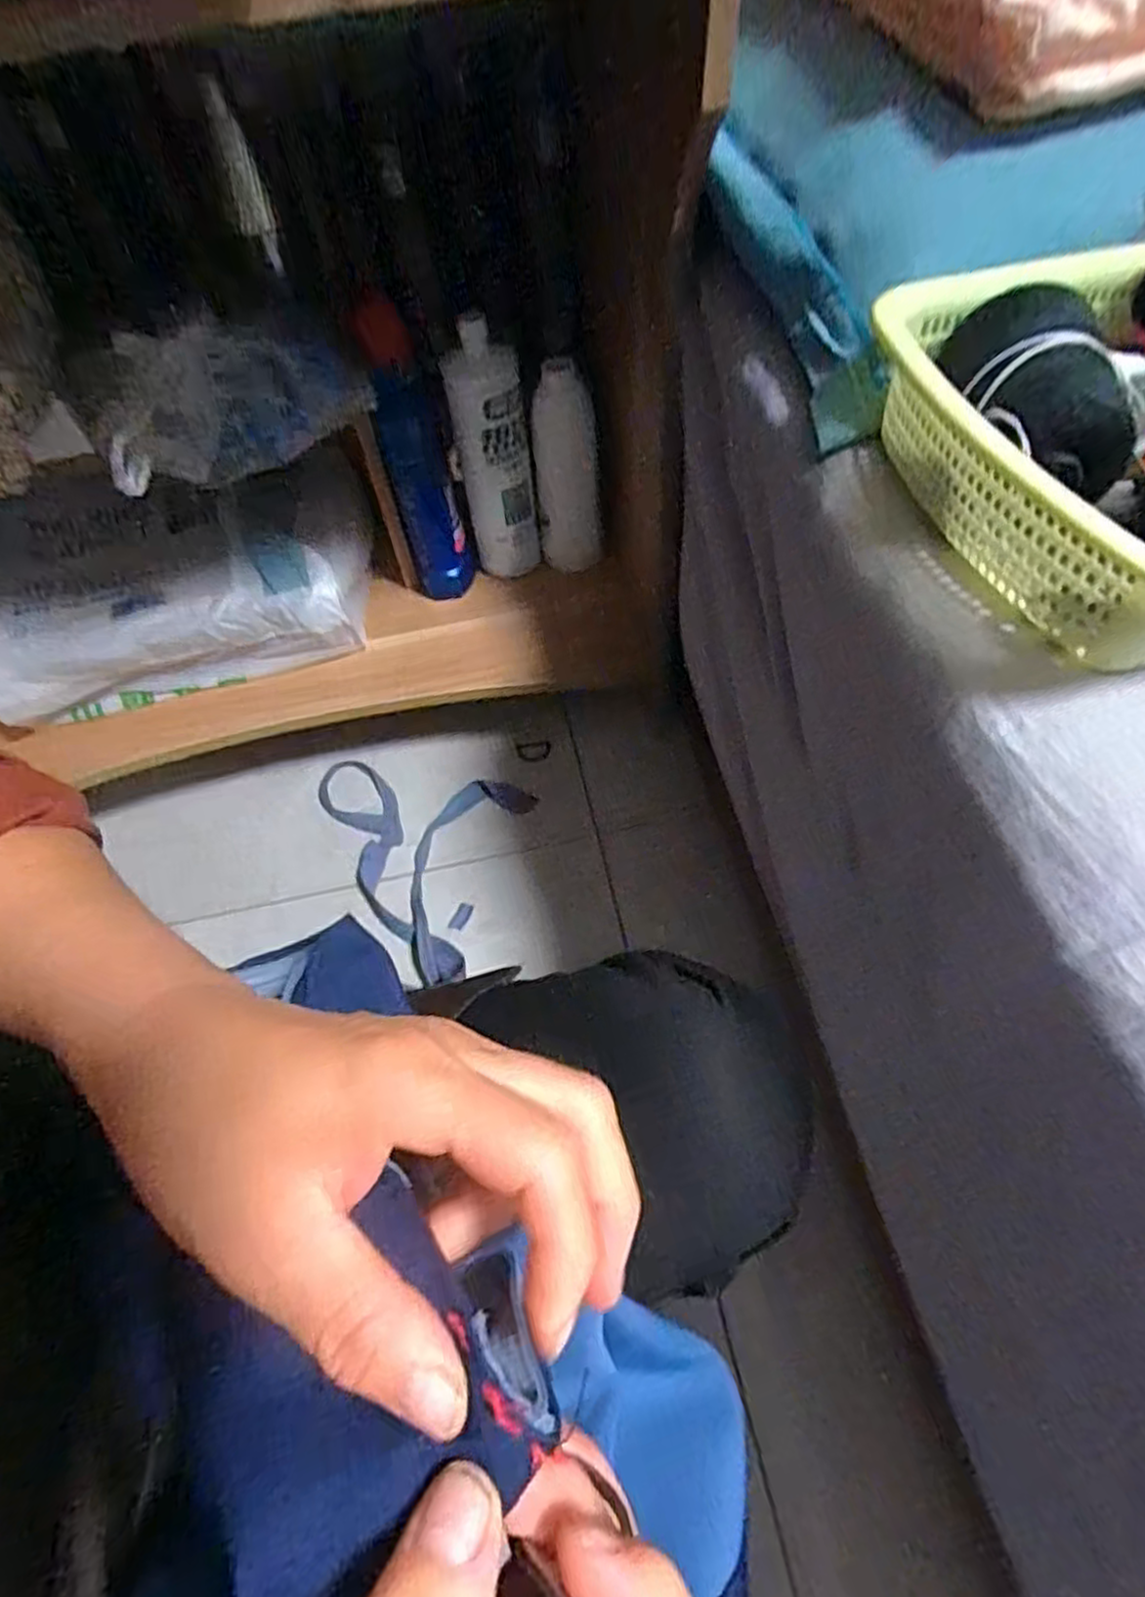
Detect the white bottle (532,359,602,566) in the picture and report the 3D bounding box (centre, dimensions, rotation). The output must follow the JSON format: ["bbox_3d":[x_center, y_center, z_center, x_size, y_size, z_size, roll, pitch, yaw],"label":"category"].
[{"bbox_3d":[-0.006,-0.342,0.743,0.065,0.208,0.043,1,59,4],"label":"white bottle"}]

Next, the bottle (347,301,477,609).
[{"bbox_3d":[-0.153,-0.338,0.703,0.070,0.298,0.059,-17,59,-6],"label":"bottle"}]

